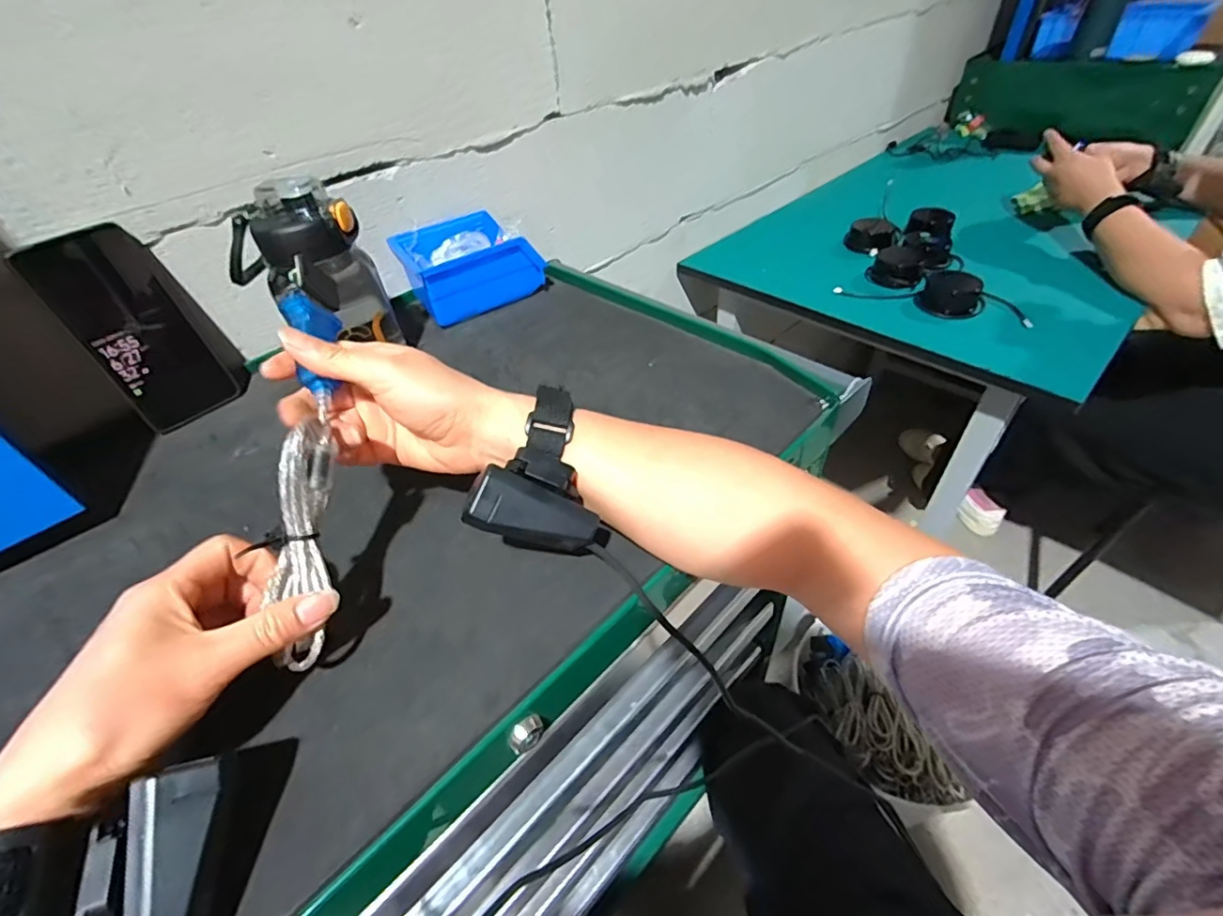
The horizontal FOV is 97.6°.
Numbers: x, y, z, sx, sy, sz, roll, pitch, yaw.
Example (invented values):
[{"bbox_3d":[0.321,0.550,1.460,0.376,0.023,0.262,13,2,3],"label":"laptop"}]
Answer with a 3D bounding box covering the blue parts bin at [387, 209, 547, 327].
[{"bbox_3d":[-0.158,-0.212,0.596,0.128,0.072,0.102,-27,48,-20],"label":"blue parts bin"}]

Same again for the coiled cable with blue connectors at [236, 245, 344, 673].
[{"bbox_3d":[-0.171,-0.009,0.298,0.038,0.049,0.234,-8,73,-1],"label":"coiled cable with blue connectors"}]

